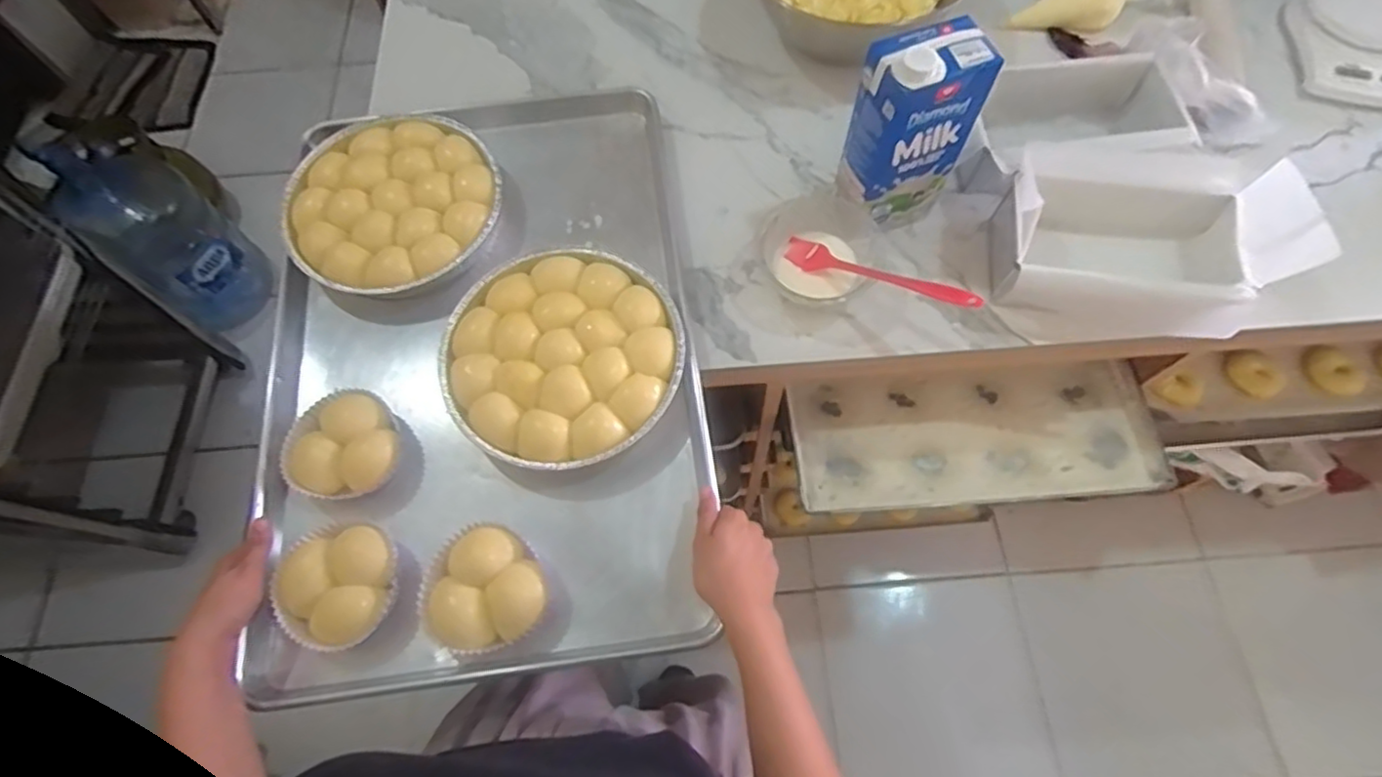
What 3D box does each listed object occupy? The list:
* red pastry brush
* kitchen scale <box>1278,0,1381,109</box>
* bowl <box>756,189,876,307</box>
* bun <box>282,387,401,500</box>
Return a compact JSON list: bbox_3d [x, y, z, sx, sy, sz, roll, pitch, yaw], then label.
[{"bbox_3d":[0.177,-0.108,0.616,0.191,0.016,0.027,24,69,30],"label":"red pastry brush"},{"bbox_3d":[0.772,-0.409,0.739,0.142,0.044,0.169,12,68,8],"label":"kitchen scale"},{"bbox_3d":[0.128,-0.138,0.652,0.112,0.048,0.109,-1,66,2],"label":"bowl"},{"bbox_3d":[-0.313,0.055,0.588,0.094,0.041,0.089,-30,68,-10],"label":"bun"}]

